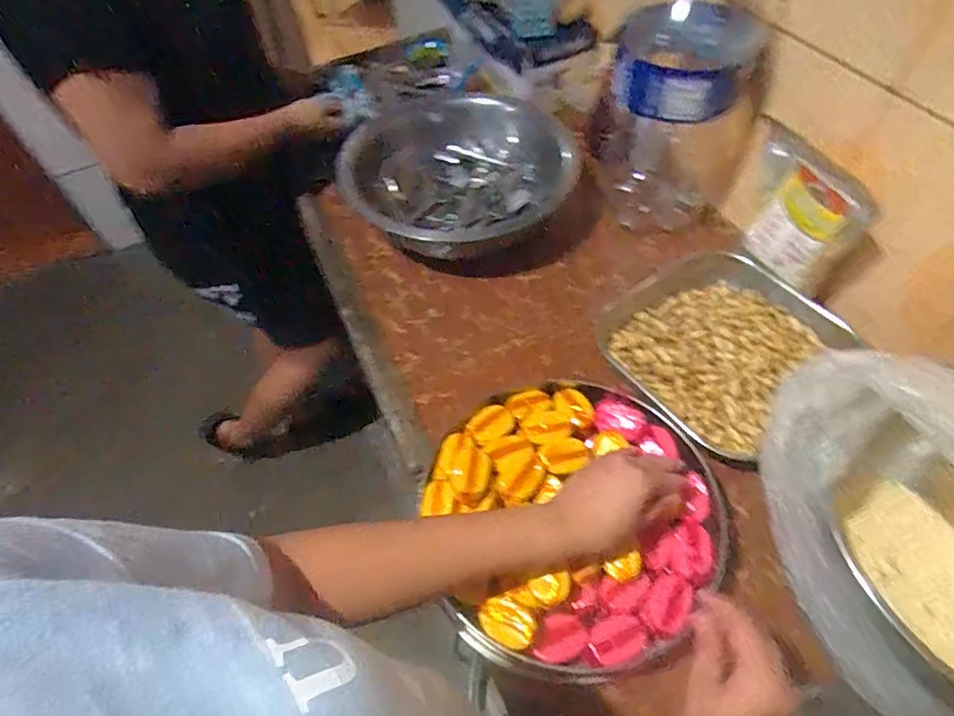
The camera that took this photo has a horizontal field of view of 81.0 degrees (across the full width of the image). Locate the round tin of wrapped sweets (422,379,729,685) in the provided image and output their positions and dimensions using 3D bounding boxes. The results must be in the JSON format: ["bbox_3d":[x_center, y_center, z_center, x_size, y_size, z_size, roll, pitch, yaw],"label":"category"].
[{"bbox_3d":[0.105,0.152,0.582,0.293,0.076,0.301,-2,54,2],"label":"round tin of wrapped sweets"}]

